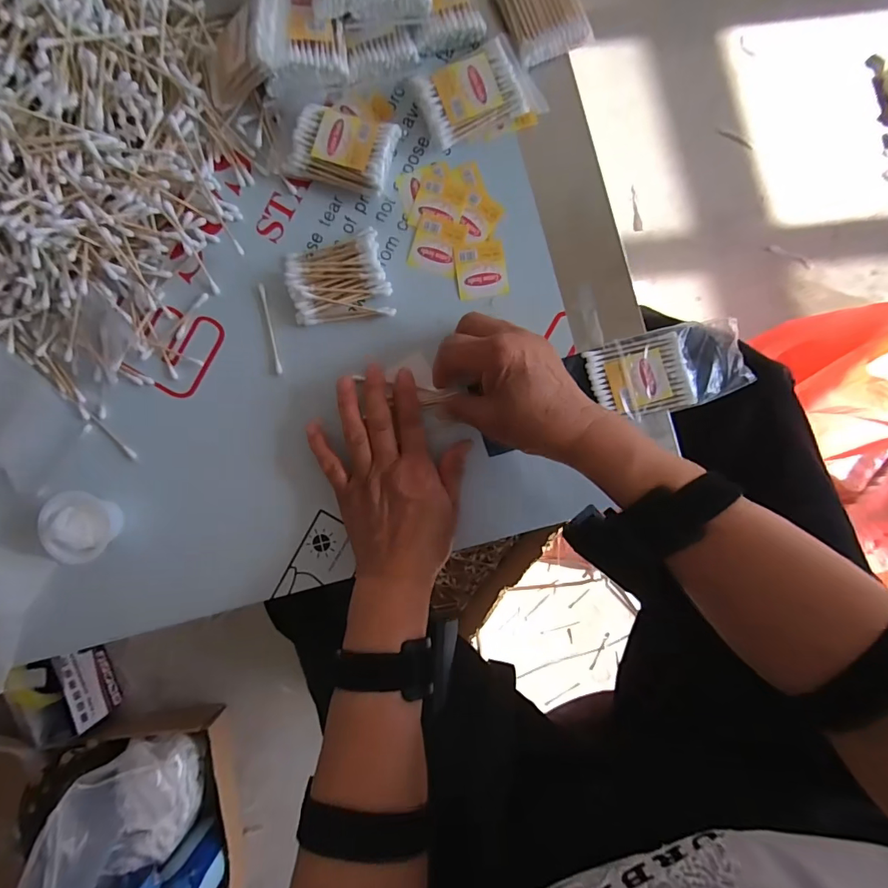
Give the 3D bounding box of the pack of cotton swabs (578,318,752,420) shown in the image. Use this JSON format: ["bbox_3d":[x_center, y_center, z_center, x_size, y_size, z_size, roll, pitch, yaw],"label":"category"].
[{"bbox_3d":[0.173,-0.057,0.357,0.112,0.013,0.063,-15,89,2],"label":"pack of cotton swabs"}]

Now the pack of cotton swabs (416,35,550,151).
[{"bbox_3d":[0.028,-0.272,0.357,0.090,0.020,0.053,-24,88,2],"label":"pack of cotton swabs"}]

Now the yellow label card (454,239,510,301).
[{"bbox_3d":[0.030,-0.138,0.364,0.040,0.004,0.044,-8,89,2],"label":"yellow label card"}]

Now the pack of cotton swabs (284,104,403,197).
[{"bbox_3d":[-0.078,-0.228,0.358,0.076,0.021,0.051,14,90,3],"label":"pack of cotton swabs"}]

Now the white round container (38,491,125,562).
[{"bbox_3d":[-0.282,0.063,0.358,0.048,0.027,0.053,-12,89,2],"label":"white round container"}]

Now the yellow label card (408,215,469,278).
[{"bbox_3d":[-0.005,-0.157,0.366,0.042,0.004,0.040,12,94,3],"label":"yellow label card"}]

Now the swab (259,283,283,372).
[{"bbox_3d":[-0.140,-0.093,0.369,0.005,0.004,0.074,-12,89,2],"label":"swab"}]

